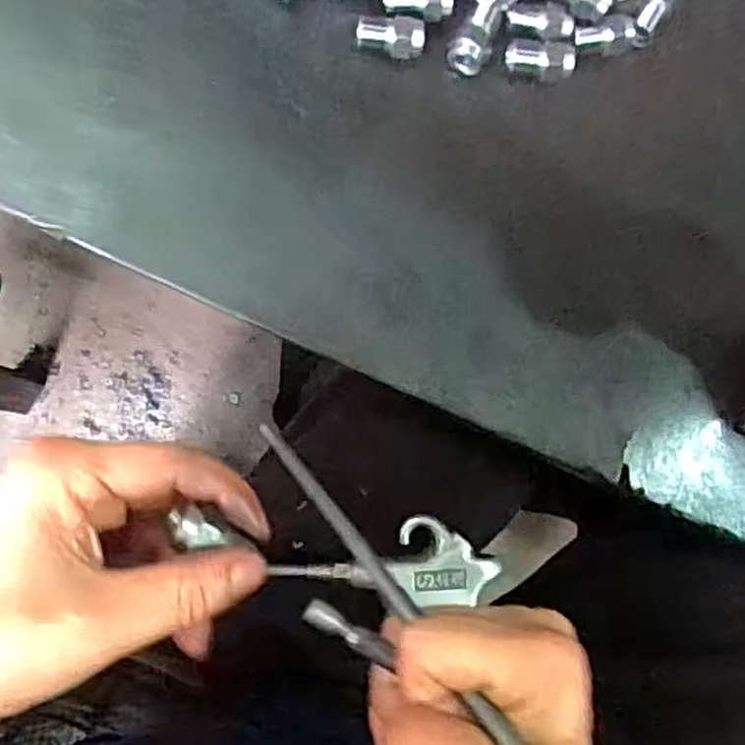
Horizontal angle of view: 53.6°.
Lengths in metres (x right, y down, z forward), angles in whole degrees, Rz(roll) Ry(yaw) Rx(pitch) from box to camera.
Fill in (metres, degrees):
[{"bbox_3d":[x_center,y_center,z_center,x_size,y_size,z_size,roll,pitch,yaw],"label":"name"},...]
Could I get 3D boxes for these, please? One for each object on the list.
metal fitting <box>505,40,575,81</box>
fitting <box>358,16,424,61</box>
[{"bbox_3d":[0.075,-0.139,0.328,0.029,0.013,0.013,6,82,-8],"label":"metal fitting"},{"bbox_3d":[0.007,-0.145,0.320,0.028,0.014,0.015,11,82,-7],"label":"fitting"}]

